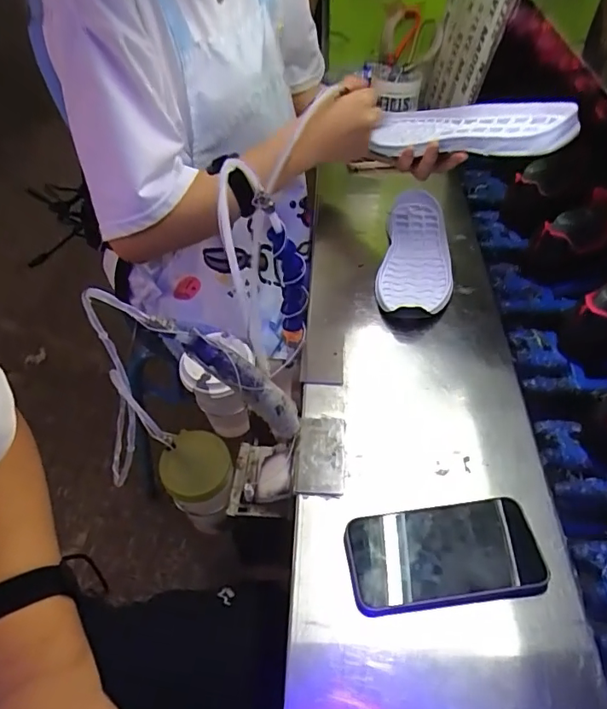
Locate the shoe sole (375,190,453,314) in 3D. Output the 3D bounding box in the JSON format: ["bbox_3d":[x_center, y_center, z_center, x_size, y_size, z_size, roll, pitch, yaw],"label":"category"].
[{"bbox_3d":[0.162,-0.150,0.721,0.095,0.027,0.241,8,50,10],"label":"shoe sole"}]

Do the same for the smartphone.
[{"bbox_3d":[0.121,0.173,0.442,0.162,0.014,0.080,-6,49,-3],"label":"smartphone"}]

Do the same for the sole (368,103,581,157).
[{"bbox_3d":[0.180,-0.282,0.633,0.106,0.039,0.306,-29,36,-21],"label":"sole"}]

